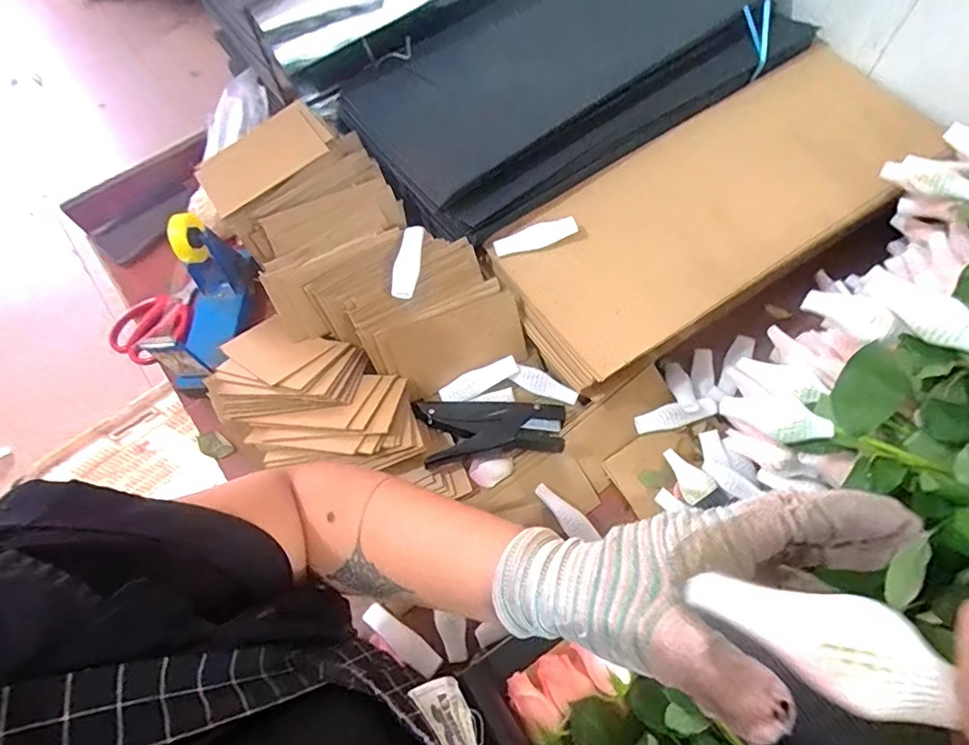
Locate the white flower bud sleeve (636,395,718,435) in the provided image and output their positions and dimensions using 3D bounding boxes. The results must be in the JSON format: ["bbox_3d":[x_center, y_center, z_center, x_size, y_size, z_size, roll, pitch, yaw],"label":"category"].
[{"bbox_3d":[0.209,0.046,0.573,0.089,0.021,0.024,-12,65,-3],"label":"white flower bud sleeve"}]

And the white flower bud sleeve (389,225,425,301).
[{"bbox_3d":[-0.080,-0.114,0.556,0.024,0.020,0.088,7,65,6],"label":"white flower bud sleeve"}]

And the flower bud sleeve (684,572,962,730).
[{"bbox_3d":[0.112,0.088,0.179,0.075,0.020,0.031,15,64,34],"label":"flower bud sleeve"}]

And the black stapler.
[{"bbox_3d":[0.006,0.060,0.540,0.154,0.029,0.067,-3,65,2],"label":"black stapler"}]

